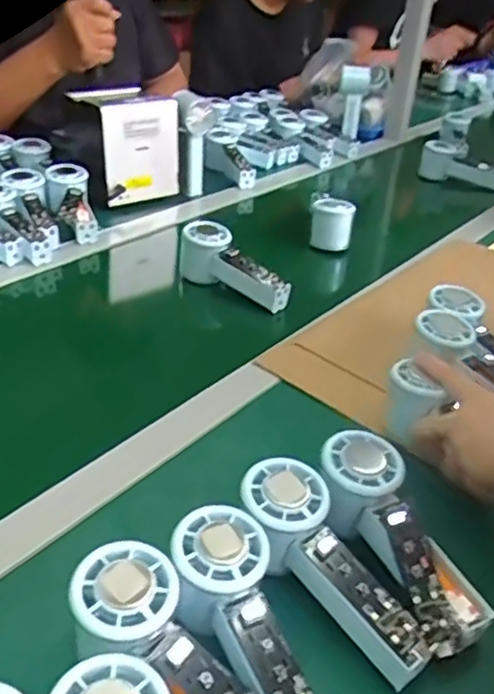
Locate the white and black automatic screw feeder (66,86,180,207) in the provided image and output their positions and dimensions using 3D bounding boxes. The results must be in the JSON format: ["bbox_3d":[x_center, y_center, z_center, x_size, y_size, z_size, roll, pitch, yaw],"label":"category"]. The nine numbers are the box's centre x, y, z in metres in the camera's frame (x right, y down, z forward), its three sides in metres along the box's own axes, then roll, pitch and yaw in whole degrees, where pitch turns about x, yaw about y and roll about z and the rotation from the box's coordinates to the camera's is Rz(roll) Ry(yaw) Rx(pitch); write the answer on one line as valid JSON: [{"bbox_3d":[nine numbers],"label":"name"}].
[{"bbox_3d":[-0.177,-0.299,0.946,0.127,0.135,0.103,-19,41,-32],"label":"white and black automatic screw feeder"}]

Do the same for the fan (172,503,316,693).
[{"bbox_3d":[0.002,0.166,0.362,0.059,0.045,0.155,-15,53,-28],"label":"fan"}]

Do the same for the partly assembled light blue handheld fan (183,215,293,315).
[{"bbox_3d":[-0.013,-0.090,0.763,0.148,0.058,0.056,36,42,18],"label":"partly assembled light blue handheld fan"}]

